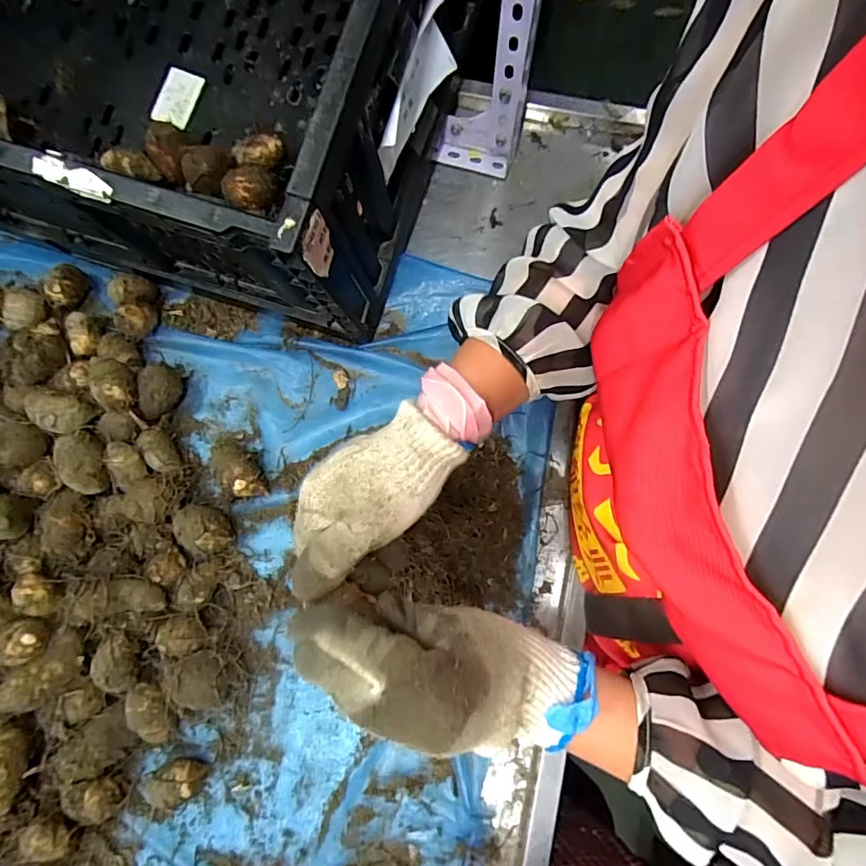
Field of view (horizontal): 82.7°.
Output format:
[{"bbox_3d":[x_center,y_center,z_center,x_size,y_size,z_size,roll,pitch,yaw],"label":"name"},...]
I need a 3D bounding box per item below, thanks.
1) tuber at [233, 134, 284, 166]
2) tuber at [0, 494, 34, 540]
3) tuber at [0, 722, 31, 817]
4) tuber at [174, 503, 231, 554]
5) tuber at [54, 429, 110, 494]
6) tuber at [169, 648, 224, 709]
[{"bbox_3d":[-0.175,-0.280,0.493,0.049,0.026,0.022,-8,78,1],"label":"tuber"},{"bbox_3d":[-0.357,0.070,0.407,0.033,0.029,0.036,6,78,4],"label":"tuber"},{"bbox_3d":[-0.329,0.256,0.376,0.023,0.020,0.059,-16,56,-2],"label":"tuber"},{"bbox_3d":[-0.205,0.087,0.447,0.050,0.036,0.039,6,79,2],"label":"tuber"},{"bbox_3d":[-0.306,0.024,0.429,0.031,0.027,0.052,-8,78,1],"label":"tuber"},{"bbox_3d":[-0.197,0.209,0.420,0.044,0.036,0.046,4,79,1],"label":"tuber"}]

